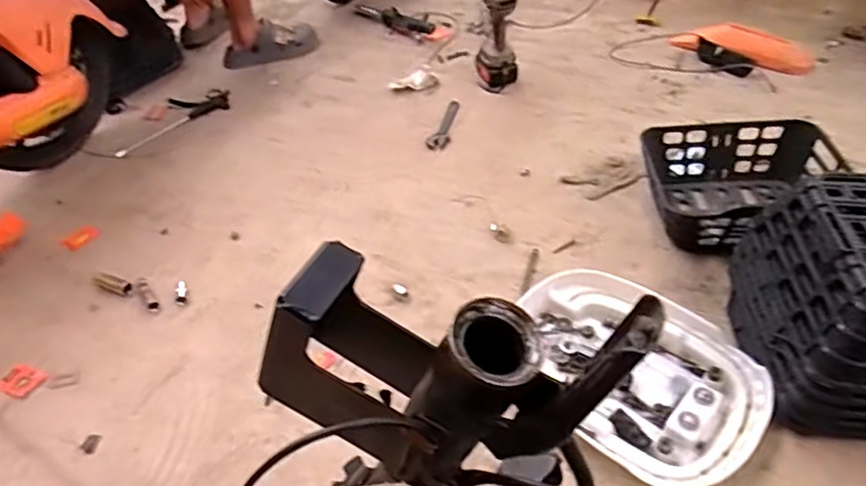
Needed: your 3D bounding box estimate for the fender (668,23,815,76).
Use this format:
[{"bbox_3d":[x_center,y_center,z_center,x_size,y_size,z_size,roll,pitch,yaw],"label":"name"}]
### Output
[{"bbox_3d":[0.800,-0.515,1.588,0.140,0.067,0.336,-33,48,-27],"label":"fender"}]

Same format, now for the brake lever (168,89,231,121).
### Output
[{"bbox_3d":[-0.623,-0.372,1.653,0.153,0.019,0.112,-19,43,-14],"label":"brake lever"}]

